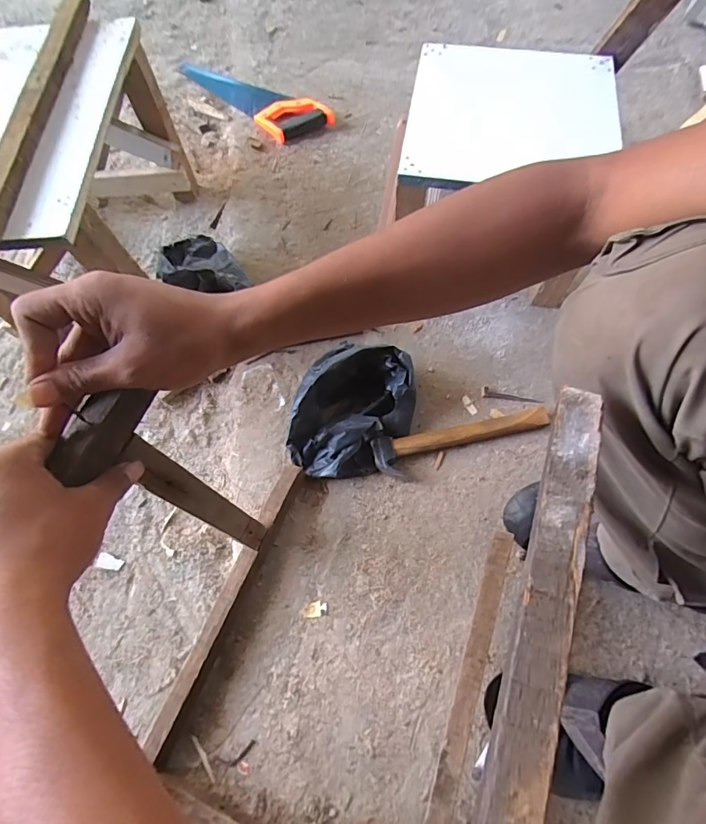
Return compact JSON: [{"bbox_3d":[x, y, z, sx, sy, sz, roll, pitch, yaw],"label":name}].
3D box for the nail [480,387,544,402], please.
[{"bbox_3d":[0.232,-0.023,0.657,0.090,0.005,0.015,9,65,4],"label":"nail"}]

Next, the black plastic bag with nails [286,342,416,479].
[{"bbox_3d":[0.000,0.002,0.604,0.146,0.097,0.166,17,65,7],"label":"black plastic bag with nails"}]

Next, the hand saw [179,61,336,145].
[{"bbox_3d":[-0.214,-0.686,0.961,0.121,0.033,0.407,-41,71,-18],"label":"hand saw"}]

